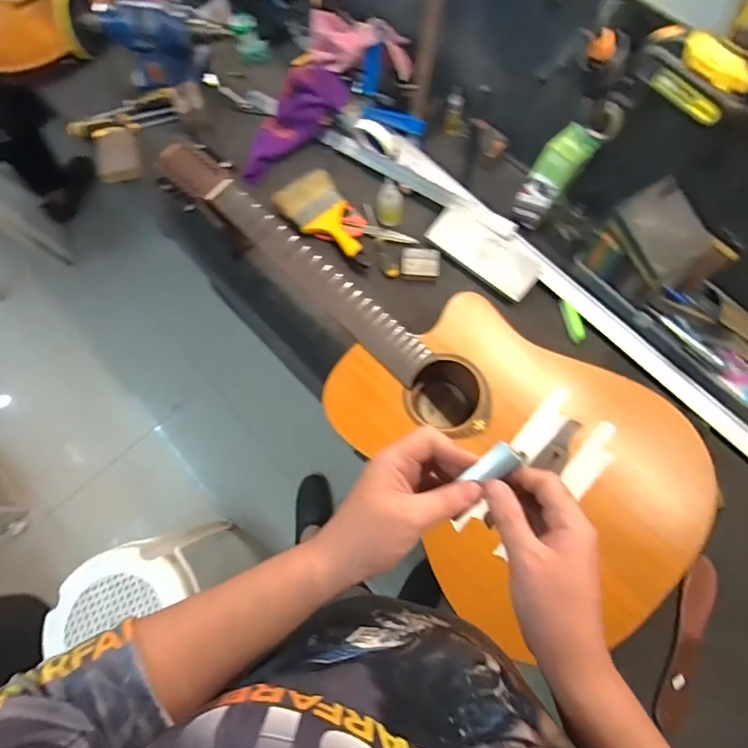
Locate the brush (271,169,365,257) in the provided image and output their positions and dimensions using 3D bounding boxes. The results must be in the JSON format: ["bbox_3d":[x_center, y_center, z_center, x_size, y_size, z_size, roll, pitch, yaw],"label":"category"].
[{"bbox_3d":[-0.088,-0.291,0.851,0.112,0.038,0.201,-38,75,-9],"label":"brush"}]

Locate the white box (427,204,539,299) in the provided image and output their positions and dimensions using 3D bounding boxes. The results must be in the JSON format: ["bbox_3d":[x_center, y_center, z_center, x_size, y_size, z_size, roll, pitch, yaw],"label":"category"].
[{"bbox_3d":[0.190,-0.215,0.793,0.202,0.018,0.083,41,79,13],"label":"white box"}]

